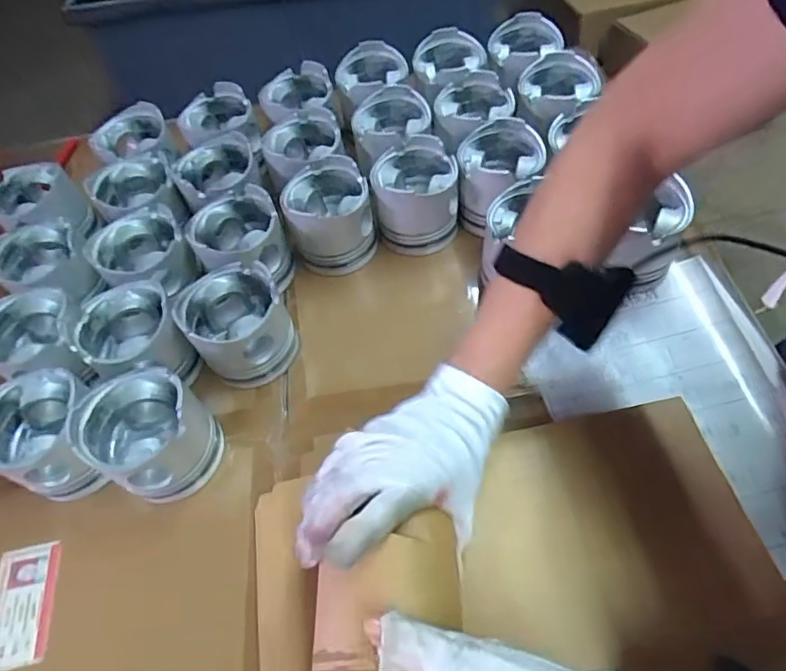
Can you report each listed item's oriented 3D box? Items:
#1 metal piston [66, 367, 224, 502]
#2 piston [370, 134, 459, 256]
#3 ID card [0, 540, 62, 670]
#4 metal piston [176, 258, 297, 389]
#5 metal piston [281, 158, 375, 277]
[{"bbox_3d":[-0.206,0.087,0.465,0.092,0.095,0.086,-3,55,4],"label":"metal piston"},{"bbox_3d":[0.025,-0.155,0.598,0.091,0.077,0.097,-10,55,0],"label":"piston"},{"bbox_3d":[-0.304,0.220,0.440,0.047,0.006,0.091,-8,56,-6],"label":"ID card"},{"bbox_3d":[-0.149,-0.013,0.517,0.086,0.082,0.091,-3,55,4],"label":"metal piston"},{"bbox_3d":[-0.069,-0.132,0.593,0.090,0.078,0.097,-15,55,-3],"label":"metal piston"}]

